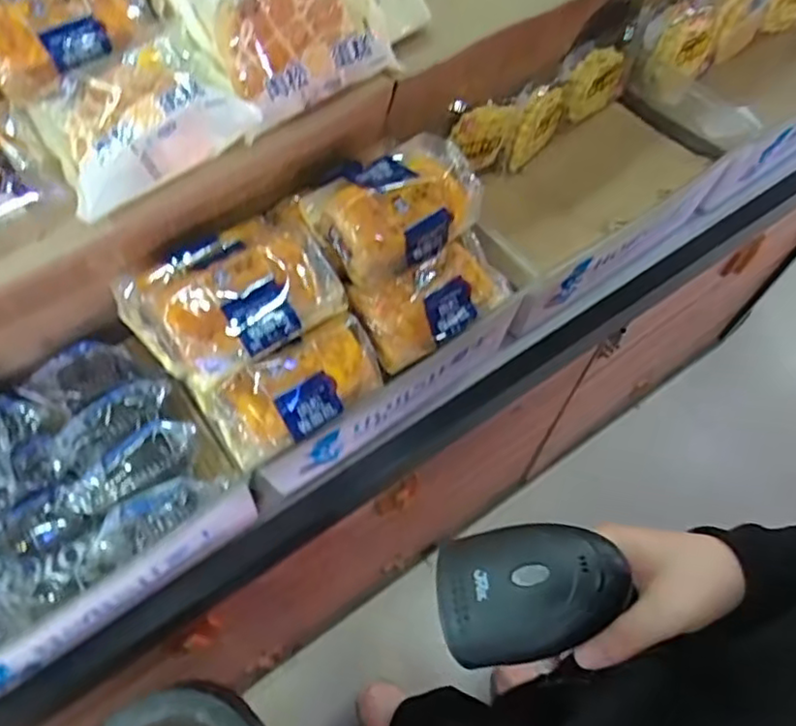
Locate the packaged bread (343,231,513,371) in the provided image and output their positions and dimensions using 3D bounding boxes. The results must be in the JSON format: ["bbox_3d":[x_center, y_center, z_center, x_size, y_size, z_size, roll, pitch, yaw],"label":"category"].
[{"bbox_3d":[0.030,-0.057,0.546,0.136,0.044,0.069,-32,67,-16],"label":"packaged bread"}]

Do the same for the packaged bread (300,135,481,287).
[{"bbox_3d":[-0.009,-0.135,0.541,0.100,0.060,0.132,41,70,19],"label":"packaged bread"}]

